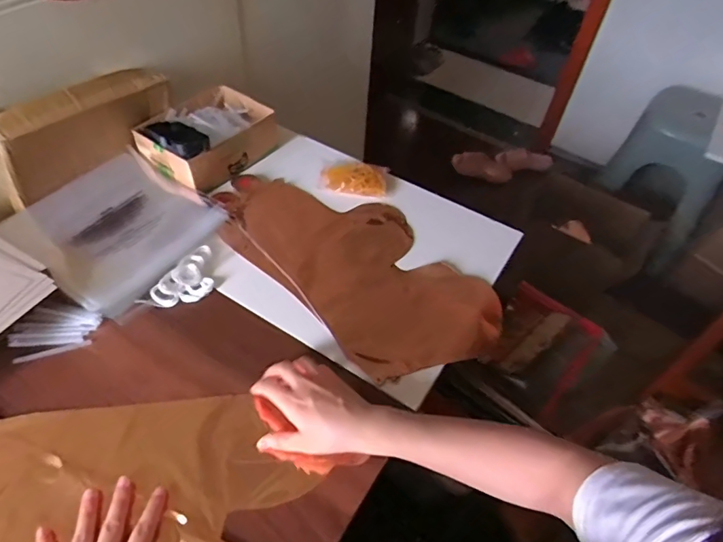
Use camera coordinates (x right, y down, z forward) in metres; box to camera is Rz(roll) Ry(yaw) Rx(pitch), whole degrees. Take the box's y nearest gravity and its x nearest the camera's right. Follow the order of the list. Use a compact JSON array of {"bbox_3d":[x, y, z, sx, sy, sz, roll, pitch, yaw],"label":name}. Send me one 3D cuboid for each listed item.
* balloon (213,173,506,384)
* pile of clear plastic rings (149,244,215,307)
[{"bbox_3d":[-0.017,-0.023,0.665,0.209,0.014,0.420,-35,61,-30],"label":"balloon"},{"bbox_3d":[-0.221,0.012,0.624,0.061,0.015,0.098,28,53,18],"label":"pile of clear plastic rings"}]

